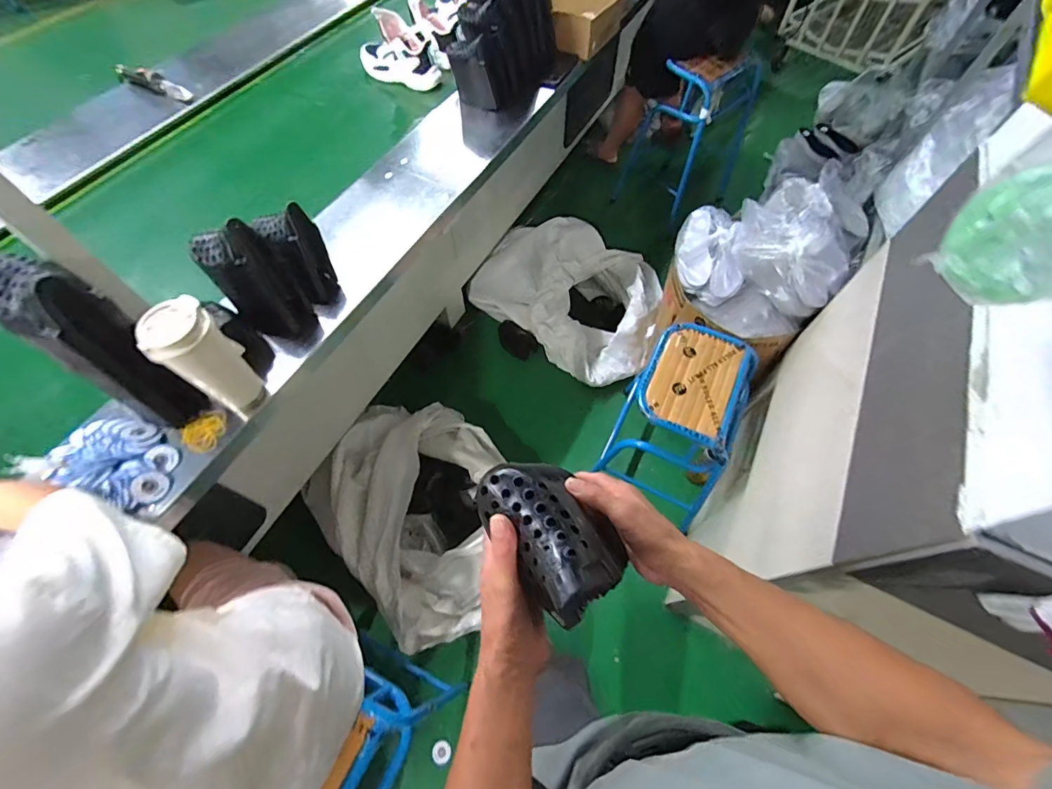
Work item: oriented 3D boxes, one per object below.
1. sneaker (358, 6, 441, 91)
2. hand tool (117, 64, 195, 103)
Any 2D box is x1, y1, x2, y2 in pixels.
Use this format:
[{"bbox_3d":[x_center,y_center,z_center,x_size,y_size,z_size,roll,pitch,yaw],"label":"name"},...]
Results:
[{"bbox_3d":[-0.346,-0.920,1.184,0.228,0.134,0.073,26,63,13],"label":"sneaker"},{"bbox_3d":[-0.966,-0.807,1.150,0.224,0.048,0.029,21,62,10],"label":"hand tool"}]

